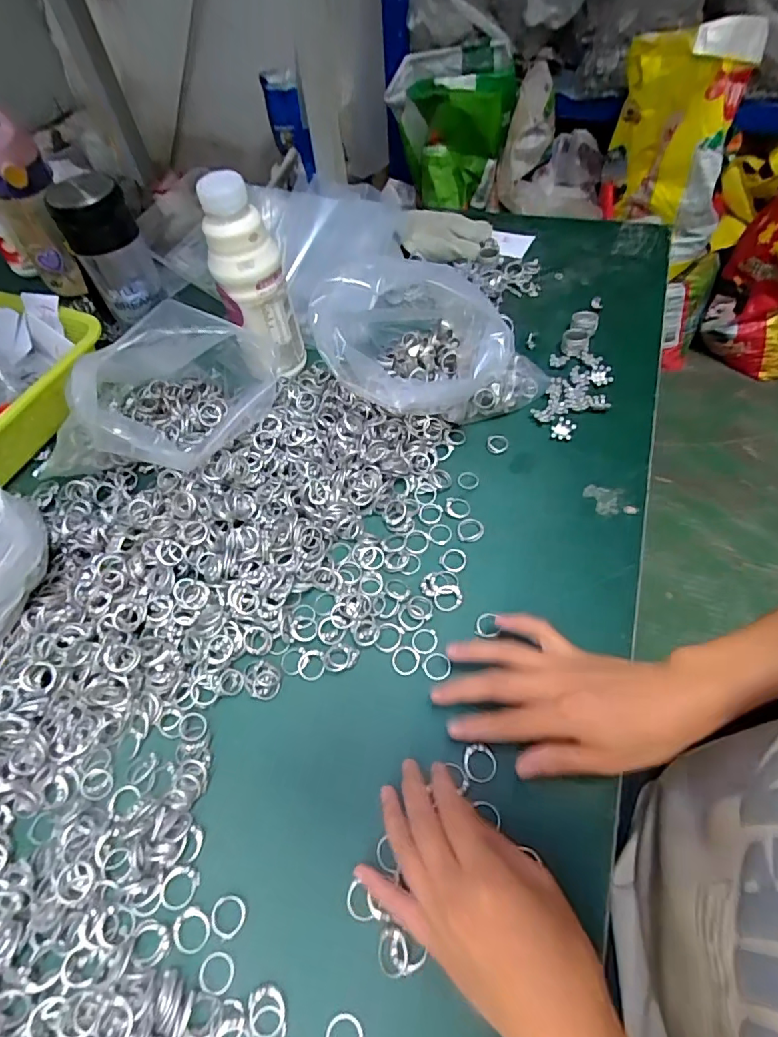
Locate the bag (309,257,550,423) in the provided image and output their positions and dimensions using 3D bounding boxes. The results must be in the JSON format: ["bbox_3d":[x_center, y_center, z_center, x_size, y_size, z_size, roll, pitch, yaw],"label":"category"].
[{"bbox_3d":[0.041,-0.166,0.477,0.207,0.148,0.151,18,60,15],"label":"bag"}]

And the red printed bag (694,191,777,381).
[{"bbox_3d":[1.068,-0.672,1.372,0.278,0.555,0.192,32,63,22],"label":"red printed bag"}]

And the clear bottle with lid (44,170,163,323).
[{"bbox_3d":[-0.277,-0.269,0.512,0.062,0.126,0.060,-20,57,-10],"label":"clear bottle with lid"}]

